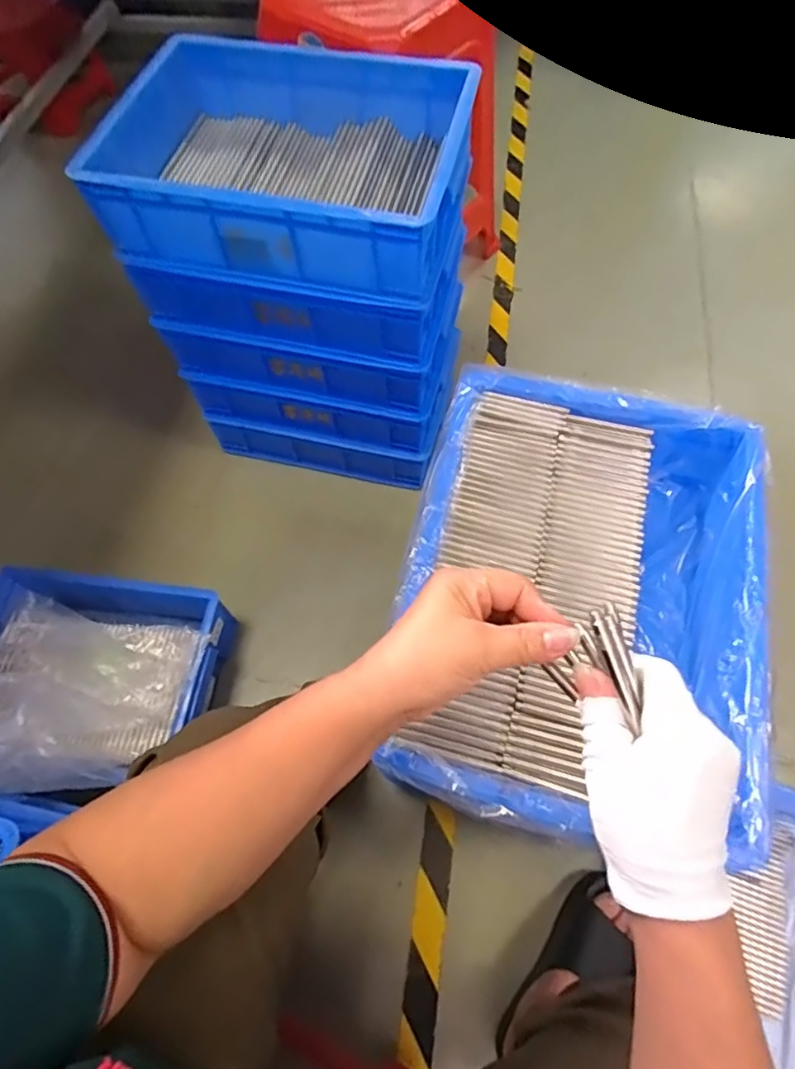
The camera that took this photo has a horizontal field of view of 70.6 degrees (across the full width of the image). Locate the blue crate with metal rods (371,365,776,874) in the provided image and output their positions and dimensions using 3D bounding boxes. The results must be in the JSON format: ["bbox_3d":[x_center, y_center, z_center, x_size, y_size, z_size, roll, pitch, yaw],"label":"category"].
[{"bbox_3d":[0.166,0.055,0.540,0.294,0.116,0.407,12,65,7],"label":"blue crate with metal rods"}]

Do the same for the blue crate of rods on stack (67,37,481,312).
[{"bbox_3d":[-0.119,-0.465,0.698,0.409,0.108,0.332,14,66,8],"label":"blue crate of rods on stack"}]

